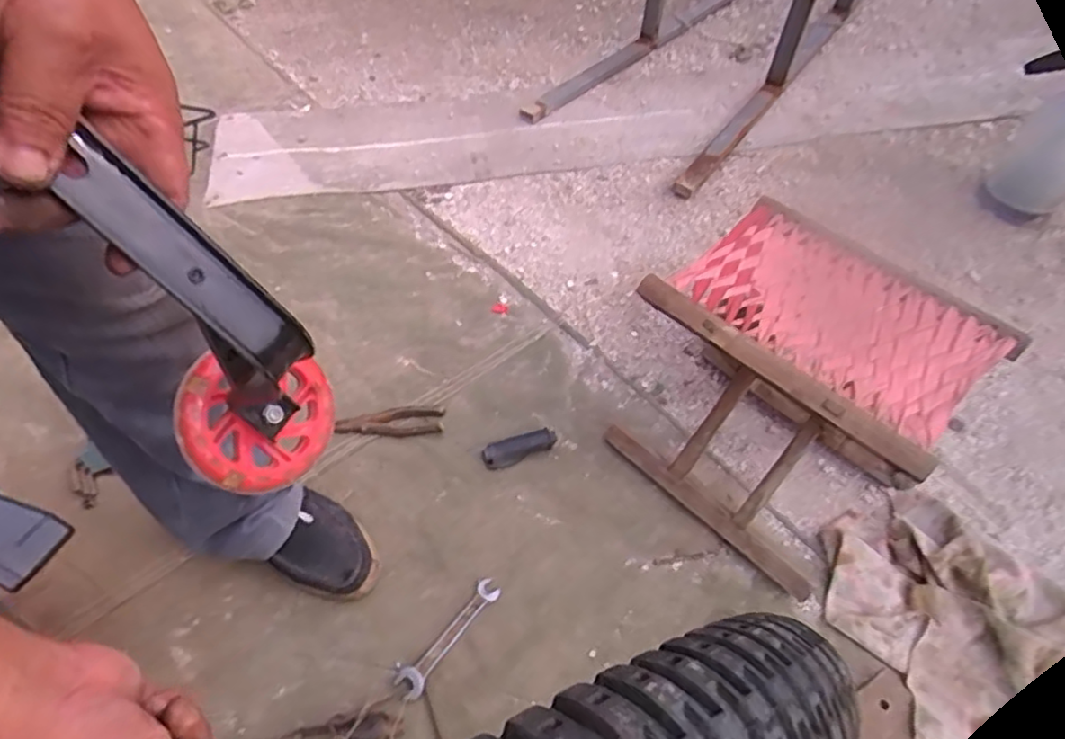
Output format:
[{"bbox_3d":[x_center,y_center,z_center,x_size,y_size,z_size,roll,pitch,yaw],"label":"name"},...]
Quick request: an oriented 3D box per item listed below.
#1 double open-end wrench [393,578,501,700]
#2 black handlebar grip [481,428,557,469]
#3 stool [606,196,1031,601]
[{"bbox_3d":[-0.096,0.307,0.750,0.028,0.004,0.150,35,61,21],"label":"double open-end wrench"},{"bbox_3d":[-0.018,0.108,0.884,0.100,0.024,0.037,-20,58,-15],"label":"black handlebar grip"},{"bbox_3d":[0.290,0.033,0.771,0.244,0.324,0.309,-38,64,-24],"label":"stool"}]

